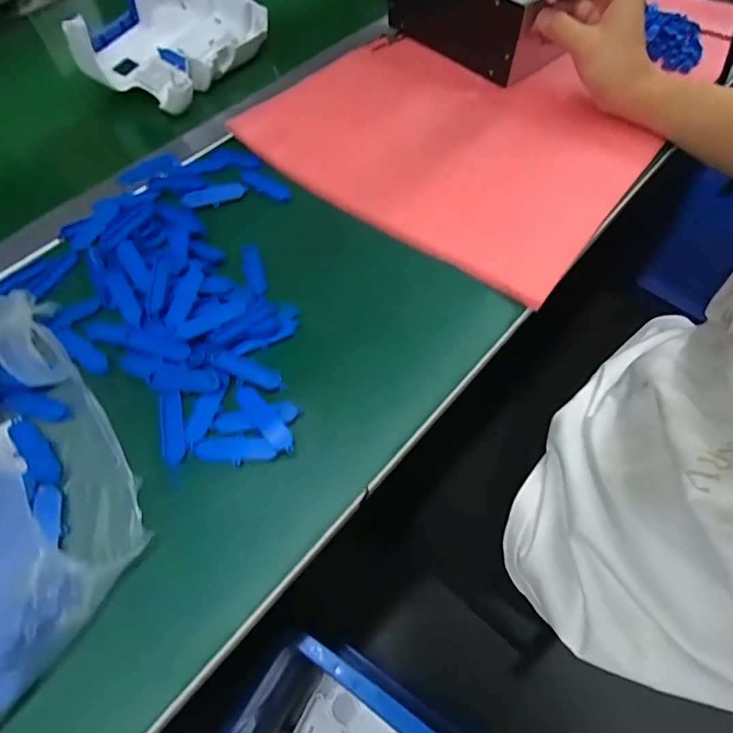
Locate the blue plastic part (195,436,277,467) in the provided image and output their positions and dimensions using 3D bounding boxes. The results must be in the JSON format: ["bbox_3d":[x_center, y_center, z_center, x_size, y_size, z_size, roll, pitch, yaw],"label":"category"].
[{"bbox_3d":[-0.084,0.054,0.300,0.052,0.004,0.017,-4,60,0],"label":"blue plastic part"}]

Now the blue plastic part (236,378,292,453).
[{"bbox_3d":[-0.070,0.033,0.310,0.016,0.004,0.061,-38,65,-18],"label":"blue plastic part"}]

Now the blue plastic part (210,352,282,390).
[{"bbox_3d":[-0.085,0.002,0.326,0.052,0.006,0.013,19,62,13],"label":"blue plastic part"}]

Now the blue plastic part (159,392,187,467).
[{"bbox_3d":[-0.130,0.041,0.310,0.016,0.011,0.047,-15,60,-6],"label":"blue plastic part"}]

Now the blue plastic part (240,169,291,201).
[{"bbox_3d":[-0.095,-0.168,0.427,0.058,0.005,0.017,31,66,18],"label":"blue plastic part"}]

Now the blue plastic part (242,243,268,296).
[{"bbox_3d":[-0.091,-0.079,0.373,0.015,0.004,0.055,-16,60,-7],"label":"blue plastic part"}]

